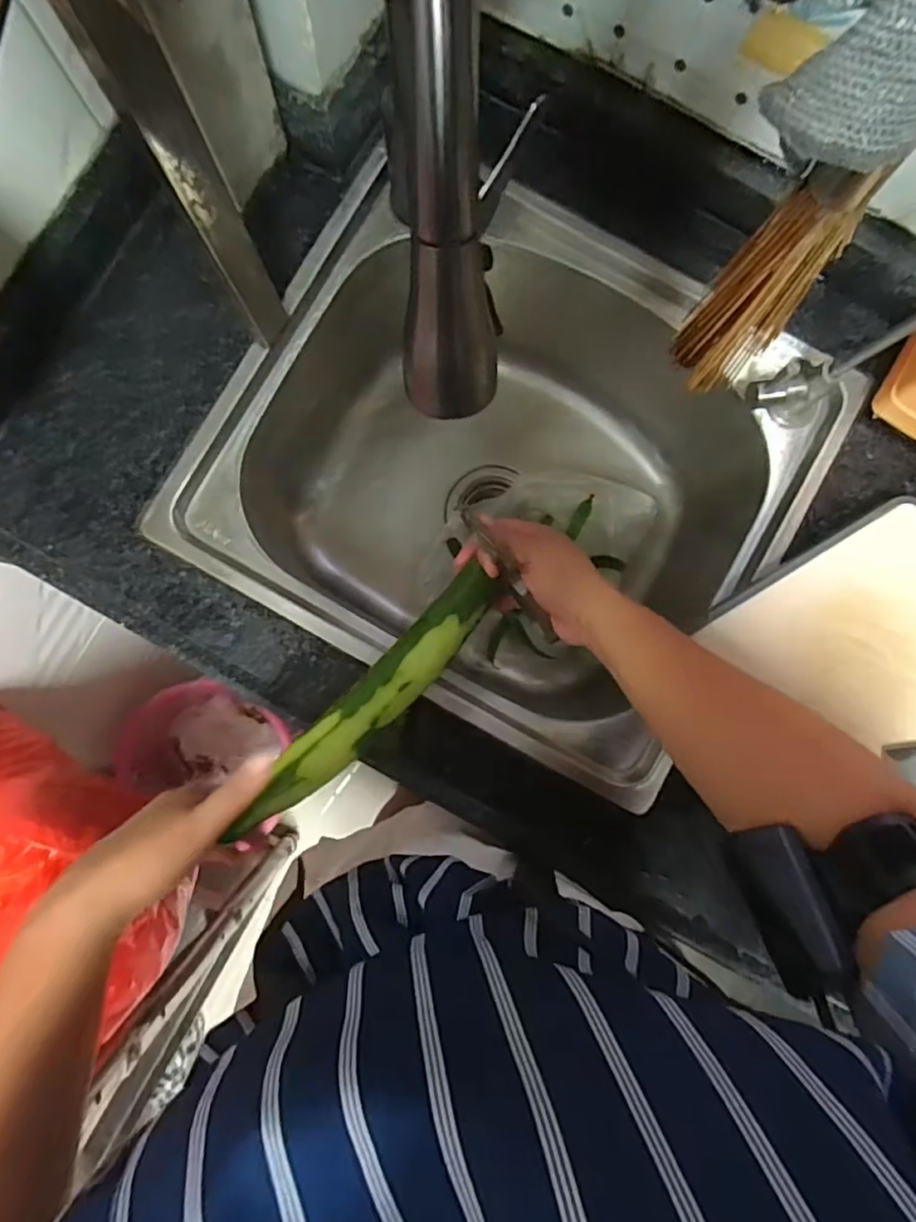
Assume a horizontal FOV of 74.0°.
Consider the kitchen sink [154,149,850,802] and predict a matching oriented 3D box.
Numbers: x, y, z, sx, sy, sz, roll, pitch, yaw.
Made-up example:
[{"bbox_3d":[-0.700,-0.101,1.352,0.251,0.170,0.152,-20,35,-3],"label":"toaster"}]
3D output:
[{"bbox_3d":[0.036,-0.113,0.596,0.460,0.219,0.379,30,85,1],"label":"kitchen sink"}]

